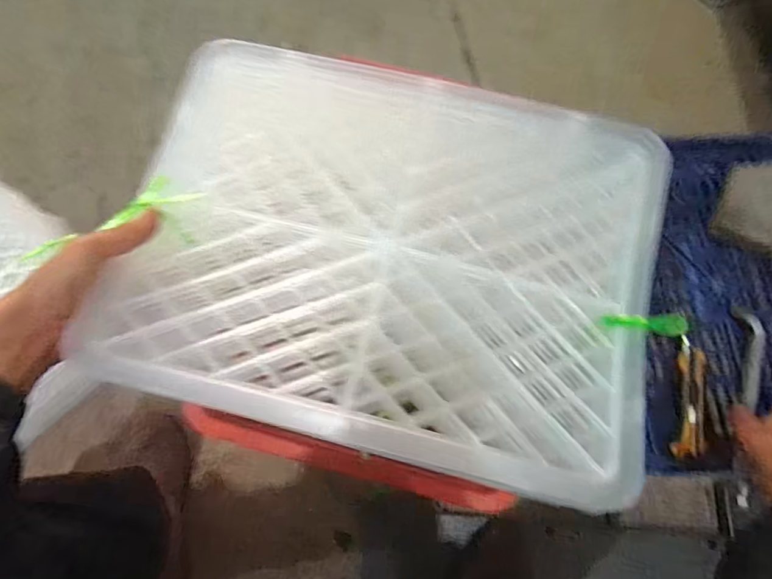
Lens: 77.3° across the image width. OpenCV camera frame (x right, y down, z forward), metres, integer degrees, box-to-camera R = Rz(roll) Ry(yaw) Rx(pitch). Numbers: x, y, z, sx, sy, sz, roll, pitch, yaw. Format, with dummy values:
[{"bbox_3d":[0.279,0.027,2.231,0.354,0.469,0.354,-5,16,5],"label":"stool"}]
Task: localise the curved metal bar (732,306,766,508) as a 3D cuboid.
[{"bbox_3d":[0.430,0.134,0.581,0.035,0.025,0.245,20,66,8],"label":"curved metal bar"}]

